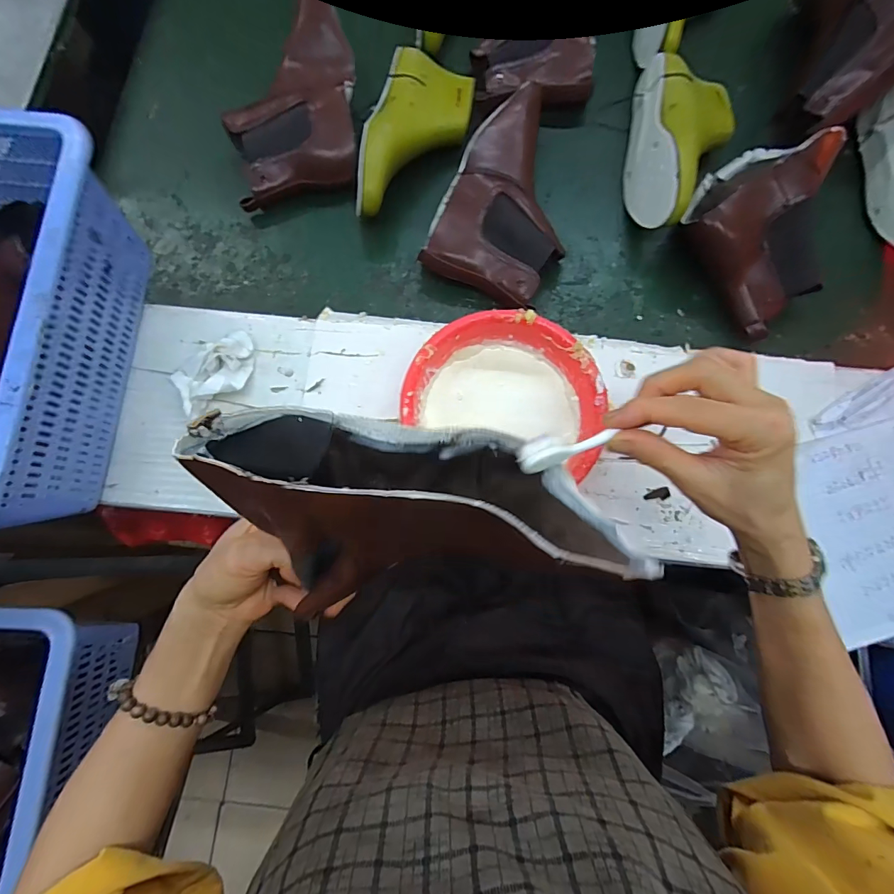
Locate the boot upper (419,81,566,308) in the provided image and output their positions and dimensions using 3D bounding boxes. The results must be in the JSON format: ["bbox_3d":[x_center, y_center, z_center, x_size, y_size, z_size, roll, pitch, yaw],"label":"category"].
[{"bbox_3d":[0.087,-0.304,0.523,0.147,0.074,0.248,26,80,5],"label":"boot upper"}]

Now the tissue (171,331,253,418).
[{"bbox_3d":[-0.241,-0.081,0.456,0.089,0.039,0.058,-43,81,-8],"label":"tissue"}]

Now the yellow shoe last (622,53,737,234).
[{"bbox_3d":[0.301,-0.383,0.536,0.118,0.087,0.254,9,78,2],"label":"yellow shoe last"}]

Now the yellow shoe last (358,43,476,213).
[{"bbox_3d":[-0.040,-0.399,0.546,0.113,0.076,0.256,15,79,3],"label":"yellow shoe last"}]

